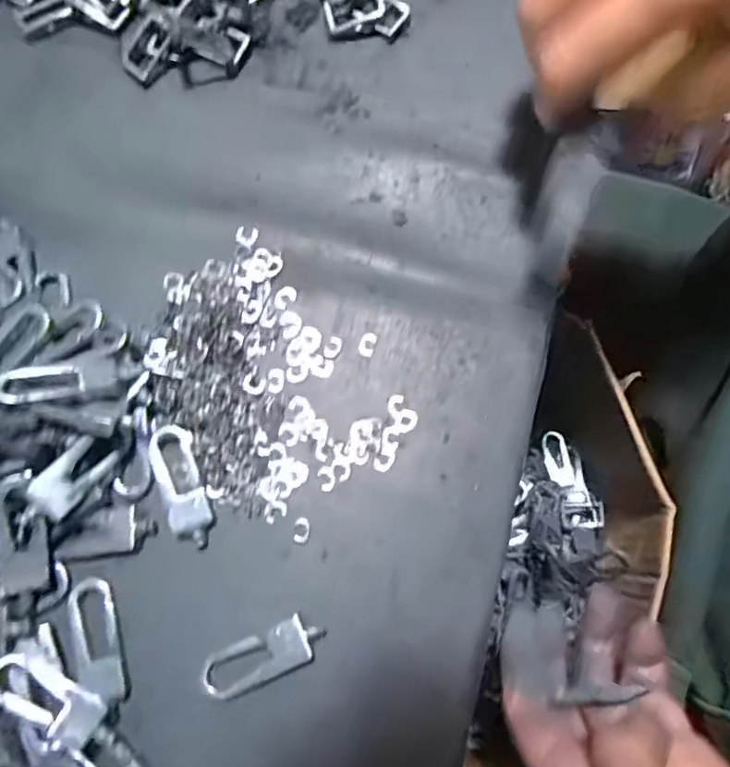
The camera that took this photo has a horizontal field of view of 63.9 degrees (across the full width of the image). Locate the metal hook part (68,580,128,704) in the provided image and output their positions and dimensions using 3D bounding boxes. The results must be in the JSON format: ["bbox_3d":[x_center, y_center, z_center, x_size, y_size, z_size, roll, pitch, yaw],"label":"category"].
[{"bbox_3d":[-0.091,0.087,0.197,0.015,0.005,0.040,-21,78,-5],"label":"metal hook part"}]

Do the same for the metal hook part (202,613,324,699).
[{"bbox_3d":[-0.034,0.093,0.197,0.041,0.006,0.016,-25,78,-5],"label":"metal hook part"}]

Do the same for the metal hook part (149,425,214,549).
[{"bbox_3d":[-0.066,0.036,0.209,0.016,0.004,0.045,-18,77,-4],"label":"metal hook part"}]

